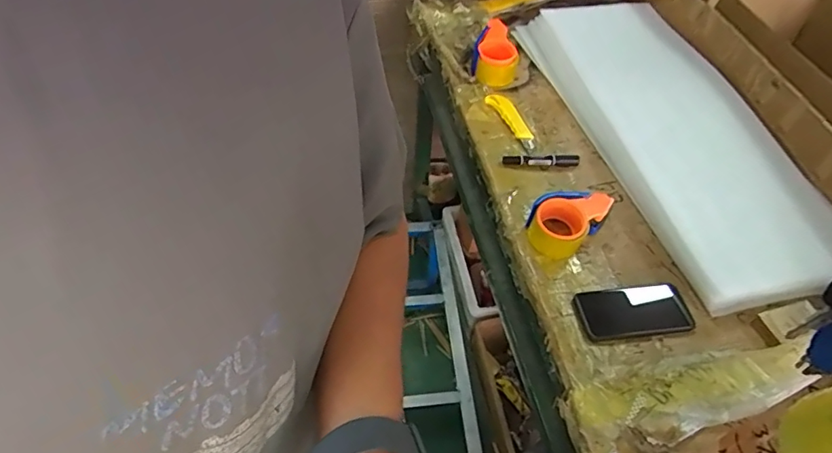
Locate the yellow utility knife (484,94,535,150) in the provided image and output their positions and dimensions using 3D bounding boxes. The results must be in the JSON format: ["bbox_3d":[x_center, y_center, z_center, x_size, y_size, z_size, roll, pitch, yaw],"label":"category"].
[{"bbox_3d":[0.188,-0.213,1.017,0.038,0.016,0.147,-20,55,-17],"label":"yellow utility knife"}]

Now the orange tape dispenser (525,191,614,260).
[{"bbox_3d":[0.240,-0.012,0.840,0.096,0.056,0.135,36,59,24],"label":"orange tape dispenser"}]

